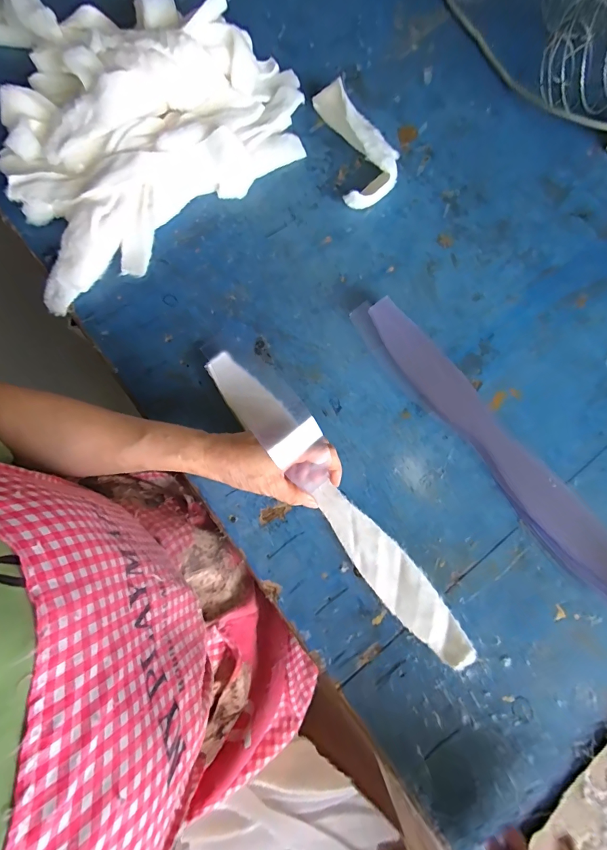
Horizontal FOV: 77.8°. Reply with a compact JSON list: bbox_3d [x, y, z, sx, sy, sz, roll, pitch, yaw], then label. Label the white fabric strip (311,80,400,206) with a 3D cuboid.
[{"bbox_3d":[0.073,-0.354,0.468,0.086,0.035,0.176,-11,75,-5],"label":"white fabric strip"}]

